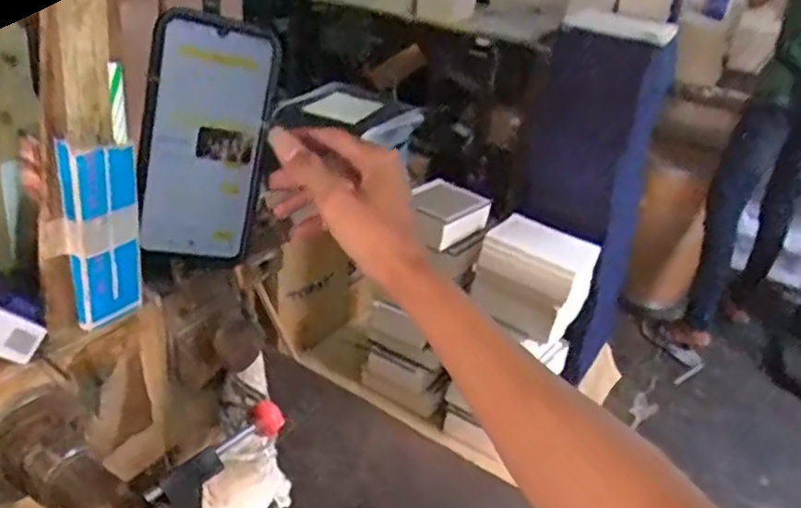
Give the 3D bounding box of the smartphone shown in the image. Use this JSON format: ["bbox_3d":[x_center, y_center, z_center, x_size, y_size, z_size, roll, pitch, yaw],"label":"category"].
[{"bbox_3d":[-0.134,-0.075,0.480,0.082,0.165,0.009,5,16,-25],"label":"smartphone"}]

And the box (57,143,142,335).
[{"bbox_3d":[-0.172,-0.010,0.412,0.012,0.113,0.041,23,33,26],"label":"box"}]

